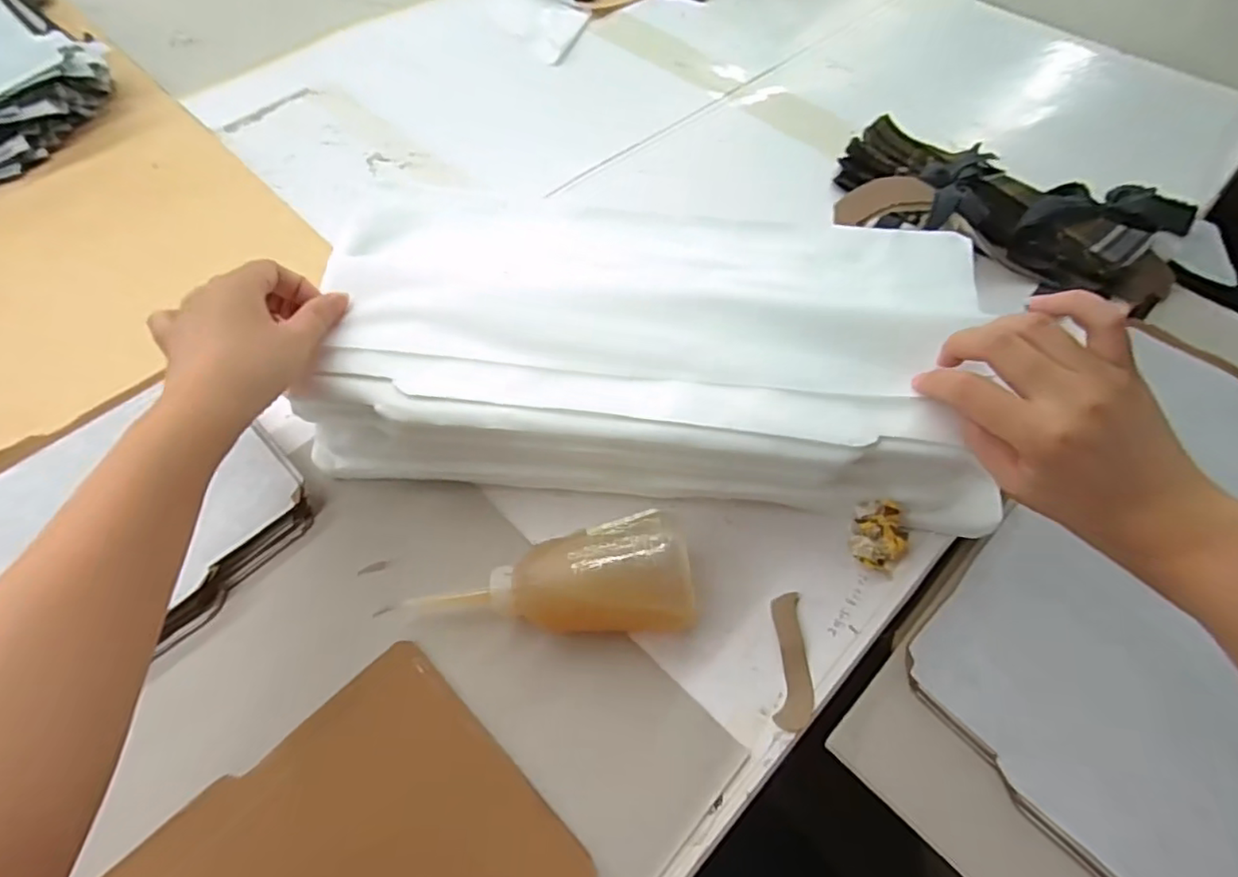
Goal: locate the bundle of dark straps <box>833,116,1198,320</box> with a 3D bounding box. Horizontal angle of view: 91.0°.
[{"bbox_3d":[0.336,-0.202,0.541,0.303,0.057,0.142,33,64,18],"label":"bundle of dark straps"}]

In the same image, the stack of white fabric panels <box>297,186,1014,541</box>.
[{"bbox_3d":[0.015,-0.061,0.418,0.440,0.085,0.199,6,61,4],"label":"stack of white fabric panels"}]

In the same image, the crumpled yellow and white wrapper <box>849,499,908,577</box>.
[{"bbox_3d":[0.168,0.063,0.393,0.033,0.033,0.035,7,59,4],"label":"crumpled yellow and white wrapper"}]

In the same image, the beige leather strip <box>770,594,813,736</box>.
[{"bbox_3d":[0.105,0.133,0.368,0.022,0.004,0.079,5,59,3],"label":"beige leather strip"}]

